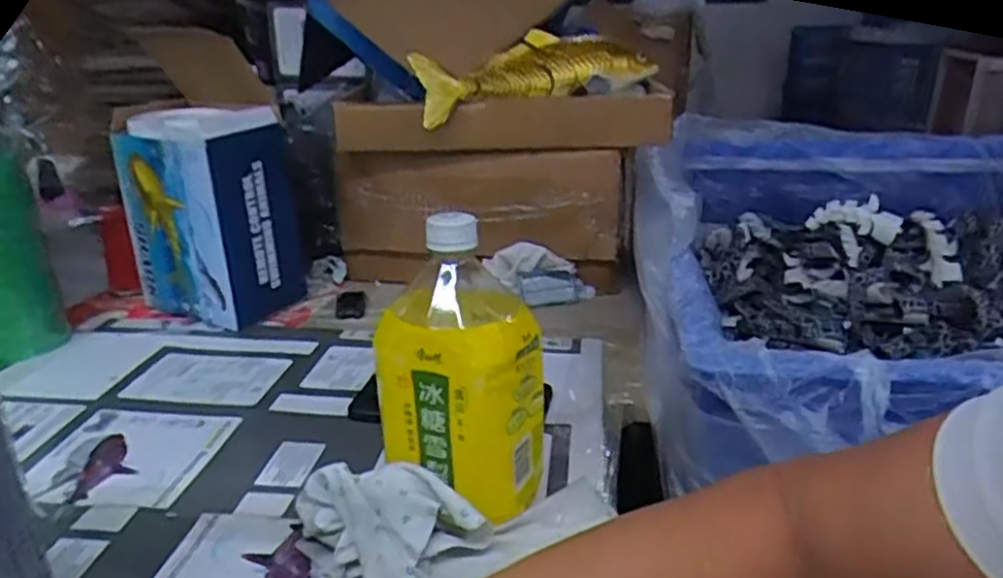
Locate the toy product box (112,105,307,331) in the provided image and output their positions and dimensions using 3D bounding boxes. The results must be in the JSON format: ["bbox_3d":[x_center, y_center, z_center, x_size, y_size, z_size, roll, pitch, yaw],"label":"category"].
[{"bbox_3d":[-0.320,-0.083,0.818,0.161,0.216,0.123,9,23,25],"label":"toy product box"}]

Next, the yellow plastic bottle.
[{"bbox_3d":[-0.025,0.057,0.475,0.104,0.195,0.093,0,21,1],"label":"yellow plastic bottle"}]

